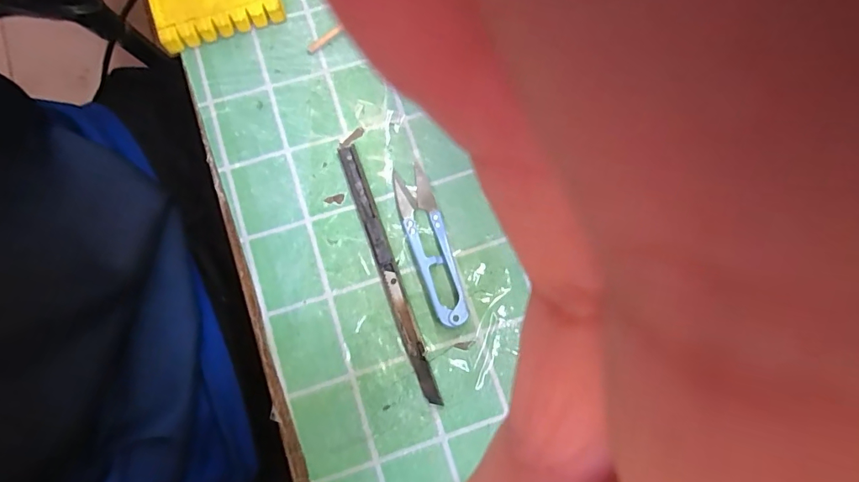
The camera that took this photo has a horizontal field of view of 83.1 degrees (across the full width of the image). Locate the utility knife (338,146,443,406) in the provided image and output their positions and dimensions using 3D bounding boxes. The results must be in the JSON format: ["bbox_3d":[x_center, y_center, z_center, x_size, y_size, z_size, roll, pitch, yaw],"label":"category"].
[{"bbox_3d":[-0.025,0.015,0.287,0.011,0.007,0.162,-19,78,-5],"label":"utility knife"}]

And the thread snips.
[{"bbox_3d":[0.000,0.002,0.290,0.023,0.009,0.099,-17,78,-5],"label":"thread snips"}]

